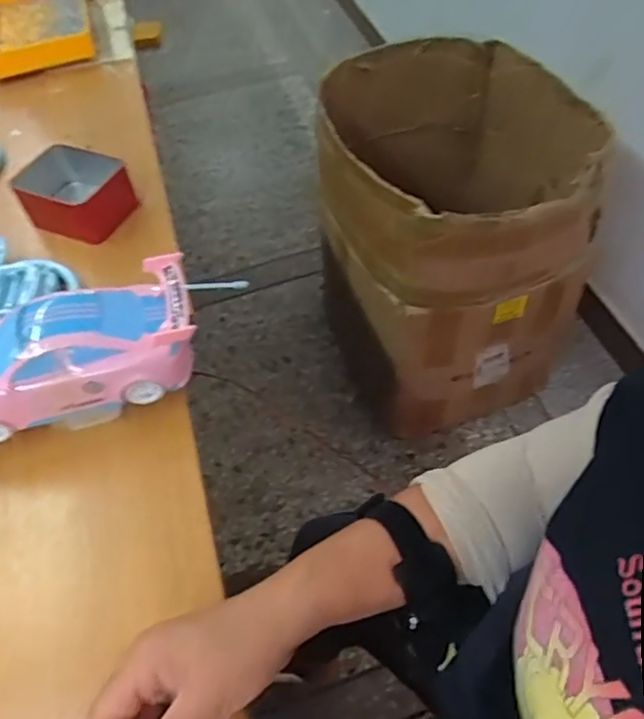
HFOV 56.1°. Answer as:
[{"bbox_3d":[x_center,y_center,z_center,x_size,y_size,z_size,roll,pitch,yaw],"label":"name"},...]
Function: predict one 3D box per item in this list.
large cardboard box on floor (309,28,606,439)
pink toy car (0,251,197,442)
[{"bbox_3d":[0.239,-0.222,1.142,0.459,0.587,0.448,-10,53,-3],"label":"large cardboard box on floor"},{"bbox_3d":[-0.186,0.003,0.445,0.197,0.088,0.085,-19,54,-10],"label":"pink toy car"}]

